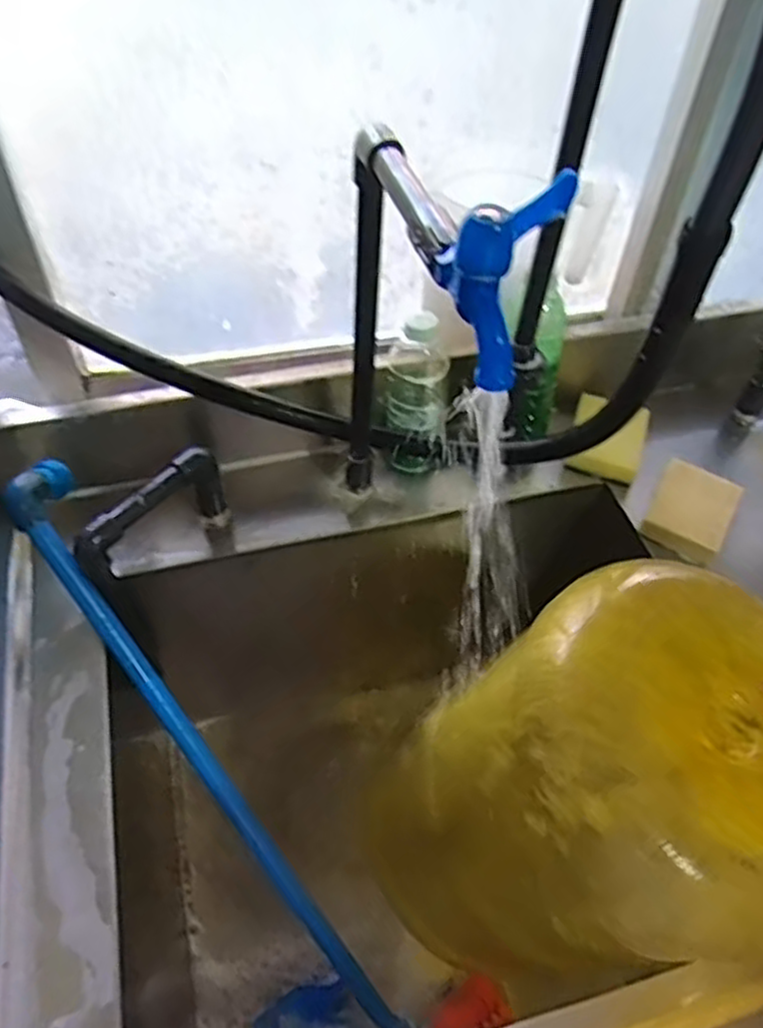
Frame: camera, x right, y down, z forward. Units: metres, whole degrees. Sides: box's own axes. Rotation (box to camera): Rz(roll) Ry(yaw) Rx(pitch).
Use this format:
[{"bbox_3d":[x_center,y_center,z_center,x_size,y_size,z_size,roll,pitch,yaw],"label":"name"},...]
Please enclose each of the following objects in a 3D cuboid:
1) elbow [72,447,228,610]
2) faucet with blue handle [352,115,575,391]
[{"bbox_3d":[-0.207,0.011,0.677,0.033,0.099,0.147,27,53,20],"label":"elbow"},{"bbox_3d":[0.043,-0.177,0.428,0.061,0.080,0.222,-14,51,-14],"label":"faucet with blue handle"}]

